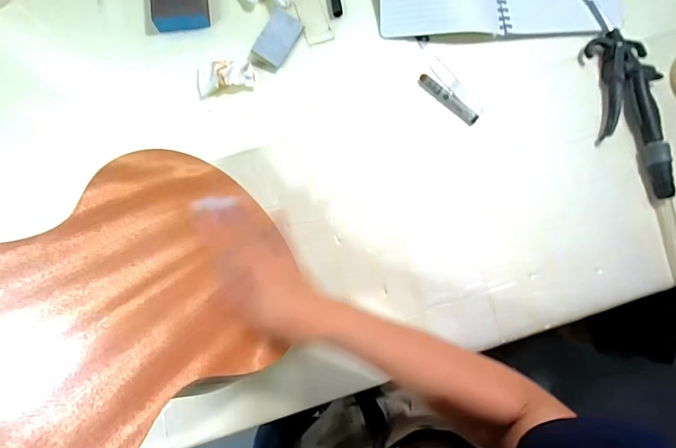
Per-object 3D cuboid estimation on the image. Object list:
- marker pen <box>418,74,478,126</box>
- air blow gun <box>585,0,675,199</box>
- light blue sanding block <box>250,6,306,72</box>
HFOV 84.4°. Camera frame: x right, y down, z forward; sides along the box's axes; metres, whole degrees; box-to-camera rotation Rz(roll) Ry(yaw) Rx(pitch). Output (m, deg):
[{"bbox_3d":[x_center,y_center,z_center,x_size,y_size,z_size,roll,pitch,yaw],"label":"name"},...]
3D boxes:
[{"bbox_3d":[0.146,-0.165,0.493,0.093,0.013,0.018,41,83,4],"label":"marker pen"},{"bbox_3d":[0.388,-0.183,0.496,0.082,0.027,0.296,-4,82,-2],"label":"air blow gun"},{"bbox_3d":[-0.082,-0.243,0.498,0.041,0.019,0.079,29,86,2],"label":"light blue sanding block"}]

